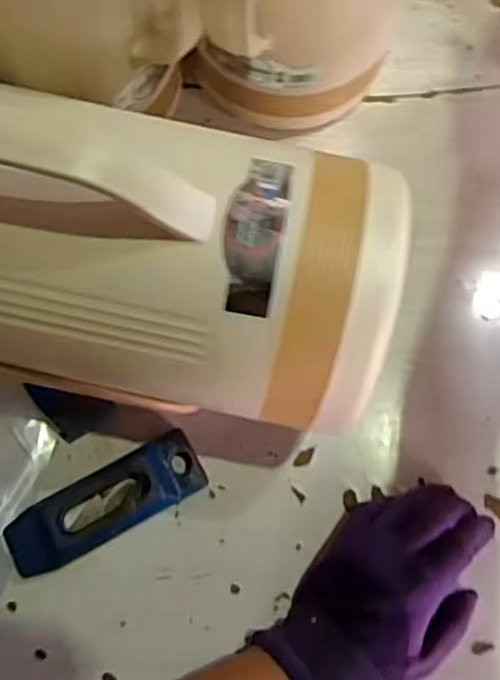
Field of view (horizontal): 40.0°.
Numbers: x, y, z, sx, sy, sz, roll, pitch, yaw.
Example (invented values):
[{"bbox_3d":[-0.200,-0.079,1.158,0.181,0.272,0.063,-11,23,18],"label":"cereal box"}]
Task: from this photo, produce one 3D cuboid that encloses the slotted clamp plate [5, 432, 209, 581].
[{"bbox_3d":[-0.097,0.110,0.459,0.135,0.022,0.044,-29,78,-8],"label":"slotted clamp plate"}]

